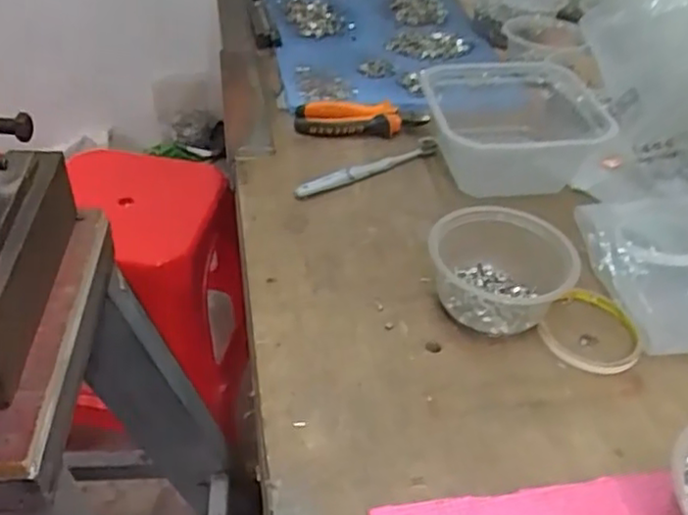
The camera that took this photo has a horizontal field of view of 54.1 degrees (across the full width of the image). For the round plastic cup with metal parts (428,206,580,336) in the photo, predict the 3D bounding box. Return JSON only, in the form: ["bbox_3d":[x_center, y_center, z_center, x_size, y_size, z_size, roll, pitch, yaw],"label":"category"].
[{"bbox_3d":[0.126,0.010,0.551,0.115,0.068,0.090,9,40,9],"label":"round plastic cup with metal parts"}]

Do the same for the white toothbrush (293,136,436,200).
[{"bbox_3d":[0.025,-0.095,0.704,0.181,0.012,0.021,-25,47,-28],"label":"white toothbrush"}]

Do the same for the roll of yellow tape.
[{"bbox_3d":[0.202,0.057,0.546,0.076,0.011,0.087,20,43,20],"label":"roll of yellow tape"}]

